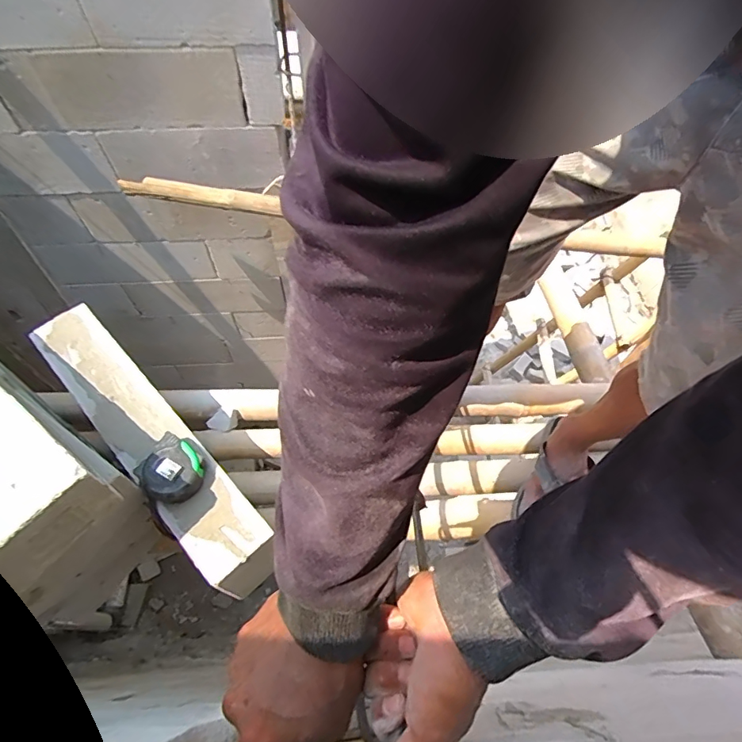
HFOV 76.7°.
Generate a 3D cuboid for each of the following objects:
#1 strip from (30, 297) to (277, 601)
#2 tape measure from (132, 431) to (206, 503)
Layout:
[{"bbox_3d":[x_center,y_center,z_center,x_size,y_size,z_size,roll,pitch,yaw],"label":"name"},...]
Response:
[{"bbox_3d":[-0.346,0.087,0.721,0.109,0.043,0.544,-40,68,-21],"label":"strip"},{"bbox_3d":[-0.275,0.137,0.647,0.081,0.038,0.083,32,64,16],"label":"tape measure"}]

